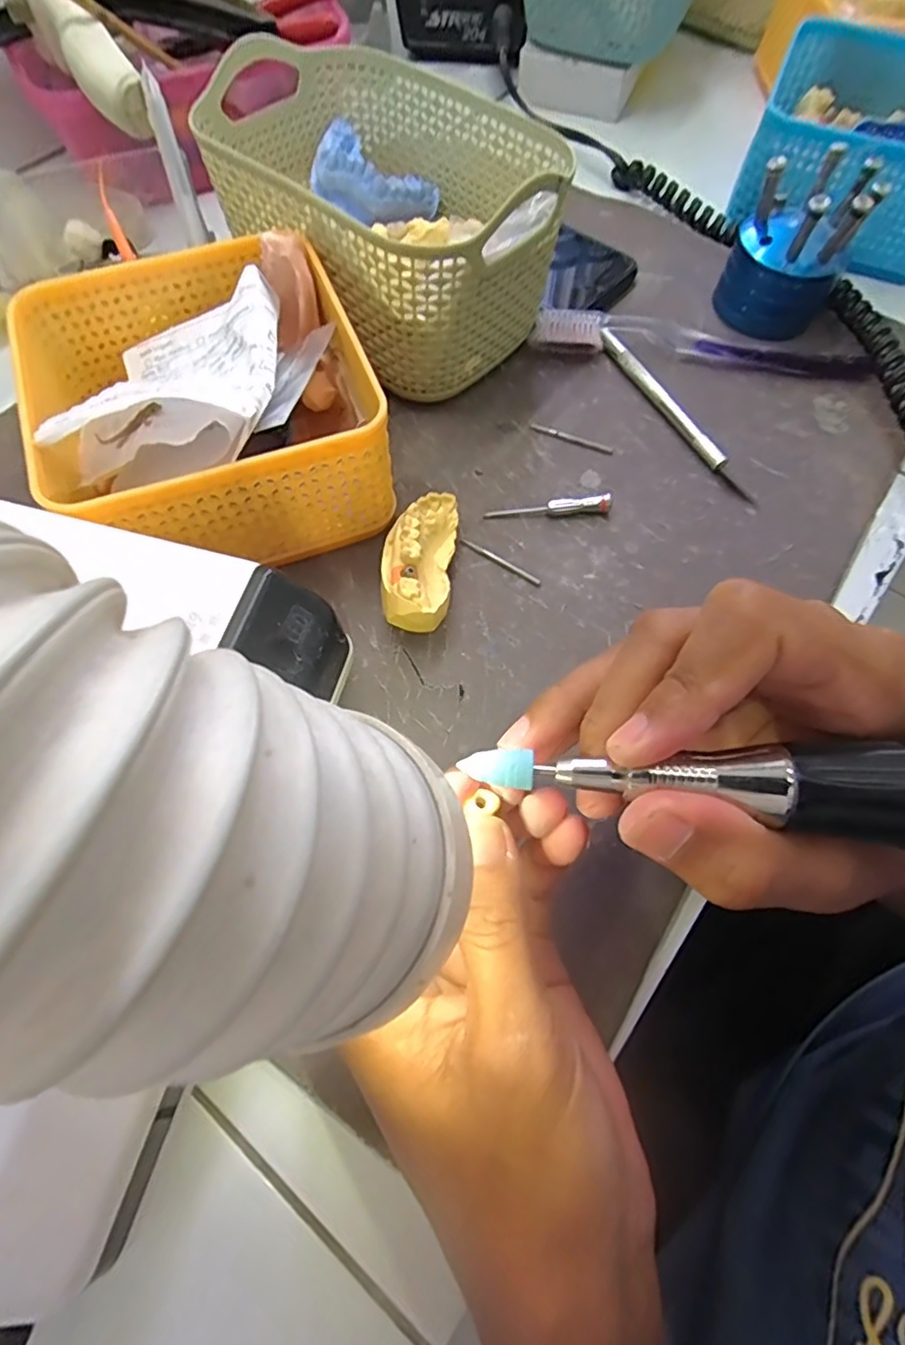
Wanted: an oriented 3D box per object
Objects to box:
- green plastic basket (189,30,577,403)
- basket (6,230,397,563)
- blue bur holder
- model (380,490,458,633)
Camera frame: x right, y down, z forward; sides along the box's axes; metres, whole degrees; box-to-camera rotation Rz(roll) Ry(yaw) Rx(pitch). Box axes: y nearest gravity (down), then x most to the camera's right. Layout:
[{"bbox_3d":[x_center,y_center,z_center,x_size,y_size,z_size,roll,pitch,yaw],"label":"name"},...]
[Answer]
[{"bbox_3d":[-0.034,-0.226,0.304,0.170,0.083,0.114,41,72,14],"label":"green plastic basket"},{"bbox_3d":[-0.105,-0.115,0.260,0.131,0.075,0.132,-20,69,-10],"label":"basket"},{"bbox_3d":[0.187,-0.235,0.323,0.058,0.067,0.069,32,70,11],"label":"blue bur holder"},{"bbox_3d":[-0.015,-0.047,0.257,0.029,0.029,0.066,5,67,1],"label":"model"}]

